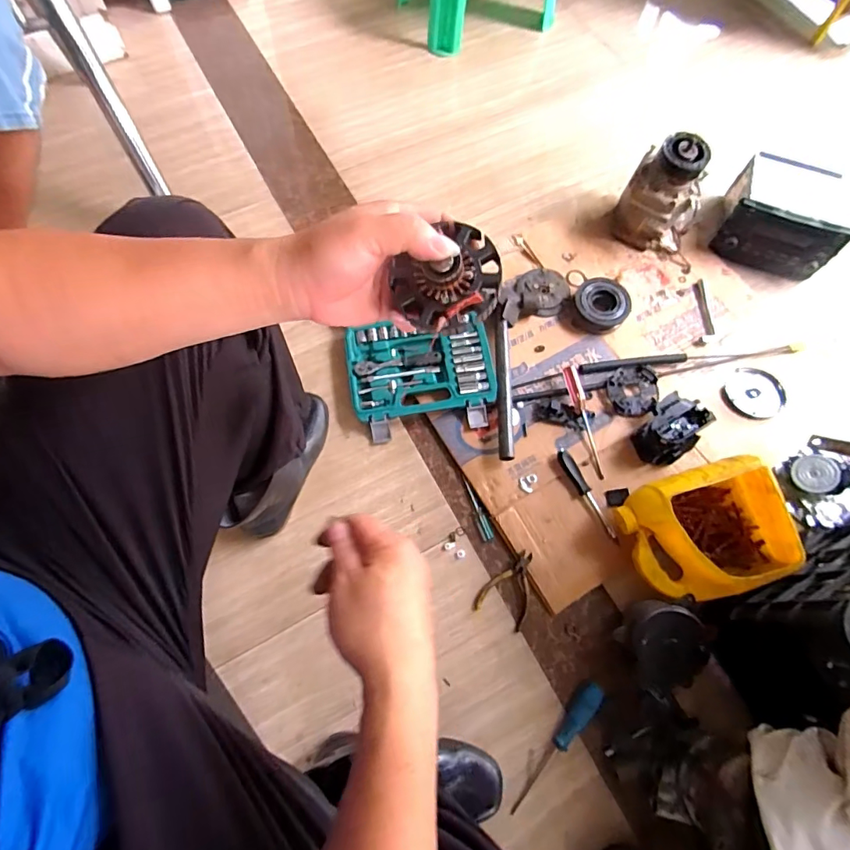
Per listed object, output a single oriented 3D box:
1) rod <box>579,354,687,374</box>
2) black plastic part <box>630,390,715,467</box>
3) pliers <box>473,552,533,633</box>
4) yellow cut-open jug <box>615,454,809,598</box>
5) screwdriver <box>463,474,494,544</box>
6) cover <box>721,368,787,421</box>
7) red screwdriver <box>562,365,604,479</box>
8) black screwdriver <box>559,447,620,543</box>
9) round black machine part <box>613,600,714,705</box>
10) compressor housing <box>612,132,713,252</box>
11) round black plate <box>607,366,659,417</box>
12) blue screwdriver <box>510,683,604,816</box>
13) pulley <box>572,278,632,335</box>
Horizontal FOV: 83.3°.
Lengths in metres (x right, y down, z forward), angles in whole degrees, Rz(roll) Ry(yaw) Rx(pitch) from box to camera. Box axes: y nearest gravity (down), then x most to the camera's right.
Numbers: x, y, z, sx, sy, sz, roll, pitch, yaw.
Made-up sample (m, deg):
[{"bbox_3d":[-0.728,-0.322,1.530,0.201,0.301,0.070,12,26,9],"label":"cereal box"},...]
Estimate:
[{"bbox_3d":[0.381,-0.112,0.874,0.194,0.018,0.021,-6,70,-4],"label":"rod"},{"bbox_3d":[0.408,0.010,0.796,0.080,0.069,0.122,39,73,12],"label":"black plastic part"},{"bbox_3d":[0.132,0.248,0.737,0.075,0.012,0.111,26,71,8],"label":"pliers"},{"bbox_3d":[0.413,0.159,0.711,0.223,0.110,0.174,-16,71,-7],"label":"yellow cut-open jug"},{"bbox_3d":[0.084,0.140,0.790,0.019,0.014,0.113,-19,71,-9],"label":"screwdriver"},{"bbox_3d":[0.588,-0.055,0.854,0.112,0.011,0.096,-30,73,-12],"label":"cover"},{"bbox_3d":[0.271,-0.008,0.812,0.019,0.028,0.198,-10,70,-5],"label":"red screwdriver"},{"bbox_3d":[0.263,0.113,0.769,0.019,0.020,0.165,-26,72,-11],"label":"black screwdriver"},{"bbox_3d":[0.336,0.310,0.671,0.105,0.070,0.122,-26,72,-11],"label":"round black machine part"},{"bbox_3d":[0.463,-0.437,0.931,0.149,0.184,0.109,31,72,10],"label":"compressor housing"},{"bbox_3d":[0.370,-0.059,0.848,0.088,0.021,0.093,1,69,-1],"label":"round black plate"},{"bbox_3d":[0.182,0.438,0.650,0.033,0.032,0.196,41,73,13],"label":"blue screwdriver"},{"bbox_3d":[0.335,-0.224,0.906,0.098,0.040,0.101,1,69,-1],"label":"pulley"}]

